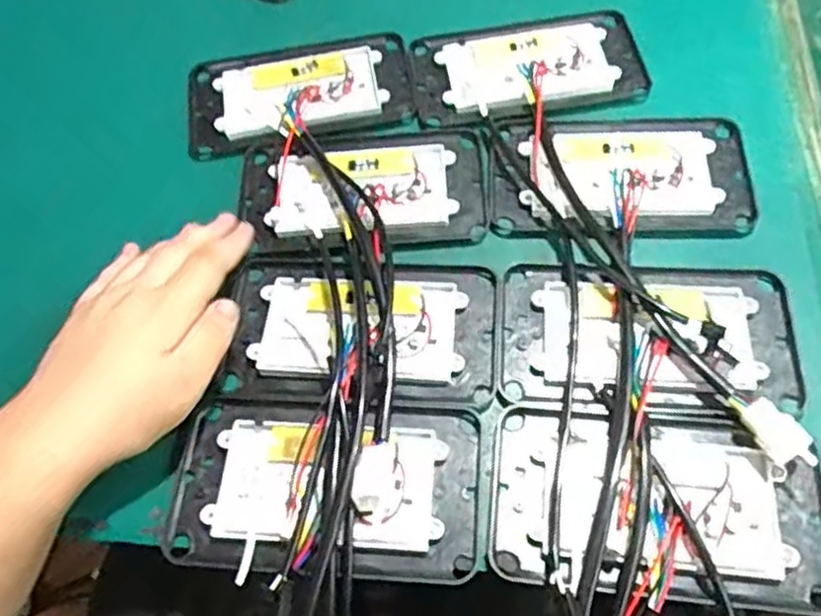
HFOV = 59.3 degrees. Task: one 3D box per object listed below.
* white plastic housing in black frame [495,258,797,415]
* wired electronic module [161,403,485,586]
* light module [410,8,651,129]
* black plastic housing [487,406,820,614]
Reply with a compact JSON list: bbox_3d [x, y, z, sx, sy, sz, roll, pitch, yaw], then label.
[{"bbox_3d":[0.128,0.012,0.389,0.153,0.016,0.087,4,61,6],"label":"white plastic housing in black frame"},{"bbox_3d":[-0.044,0.091,0.367,0.158,0.019,0.085,1,61,5],"label":"wired electronic module"},{"bbox_3d":[0.080,-0.166,0.492,0.154,0.012,0.098,-5,61,1],"label":"light module"},{"bbox_3d":[0.120,0.094,0.344,0.157,0.018,0.086,6,62,8],"label":"black plastic housing"}]

